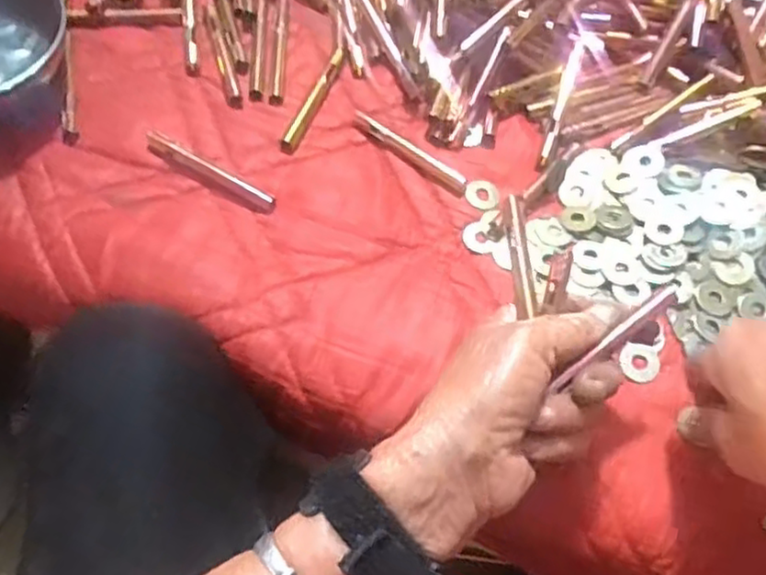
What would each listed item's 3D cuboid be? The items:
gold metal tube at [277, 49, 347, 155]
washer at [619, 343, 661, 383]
[{"bbox_3d":[-0.045,-0.126,0.470,0.012,0.009,0.090,20,64,9],"label":"gold metal tube"},{"bbox_3d":[0.142,0.041,0.391,0.022,0.004,0.022,-1,68,2],"label":"washer"}]

